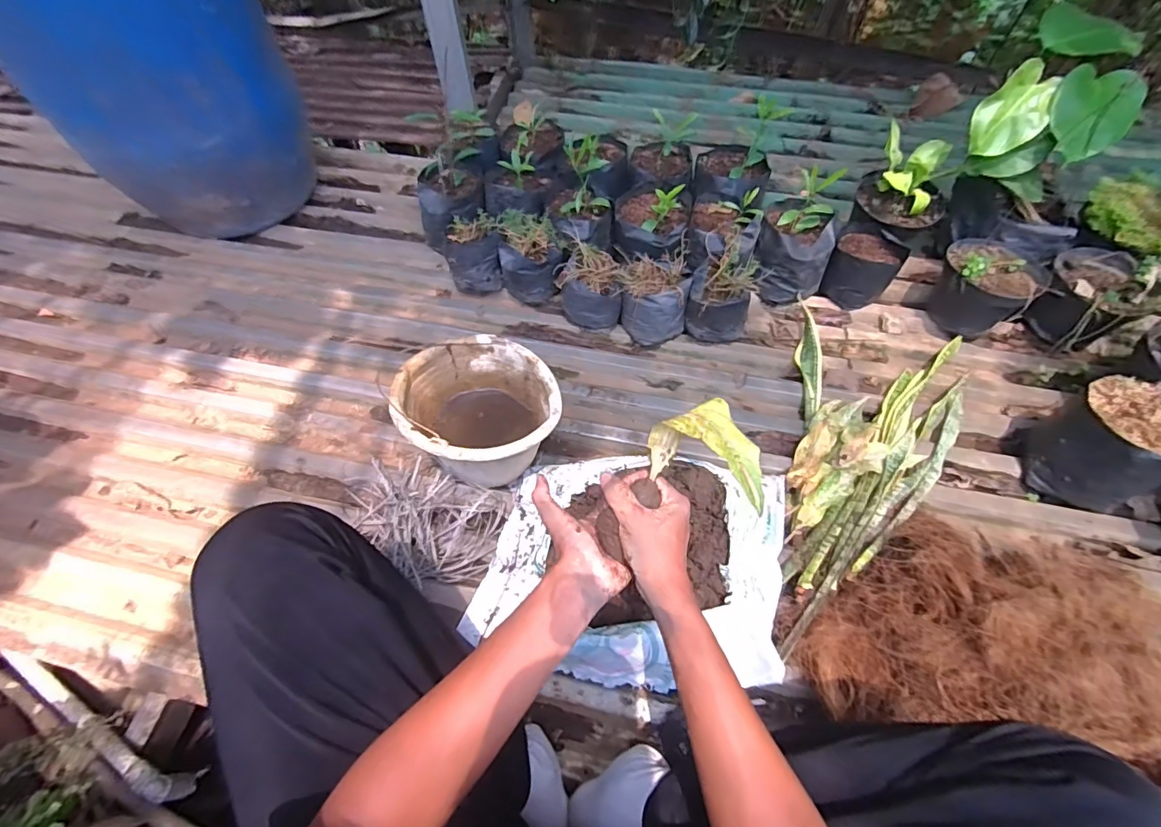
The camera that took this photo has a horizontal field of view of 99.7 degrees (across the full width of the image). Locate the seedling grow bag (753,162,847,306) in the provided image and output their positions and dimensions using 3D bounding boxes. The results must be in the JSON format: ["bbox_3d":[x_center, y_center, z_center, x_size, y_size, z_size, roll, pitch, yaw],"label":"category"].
[{"bbox_3d":[0.438,-0.351,0.993,0.151,0.209,0.166,21,64,10],"label":"seedling grow bag"}]

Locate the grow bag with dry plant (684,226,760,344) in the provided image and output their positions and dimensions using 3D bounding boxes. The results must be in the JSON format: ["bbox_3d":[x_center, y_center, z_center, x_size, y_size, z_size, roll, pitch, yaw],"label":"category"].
[{"bbox_3d":[0.284,-0.244,0.978,0.120,0.137,0.166,18,63,8],"label":"grow bag with dry plant"}]

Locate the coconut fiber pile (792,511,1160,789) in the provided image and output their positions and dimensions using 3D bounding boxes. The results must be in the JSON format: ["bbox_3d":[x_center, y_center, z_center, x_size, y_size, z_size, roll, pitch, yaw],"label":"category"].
[{"bbox_3d":[0.528,0.274,0.605,0.413,0.192,0.350,21,64,10],"label":"coconut fiber pile"}]

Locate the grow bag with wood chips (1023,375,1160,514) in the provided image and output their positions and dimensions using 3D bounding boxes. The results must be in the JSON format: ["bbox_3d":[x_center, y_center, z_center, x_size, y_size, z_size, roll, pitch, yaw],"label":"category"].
[{"bbox_3d":[0.815,0.057,0.773,0.134,0.162,0.166,-19,64,-10],"label":"grow bag with wood chips"}]

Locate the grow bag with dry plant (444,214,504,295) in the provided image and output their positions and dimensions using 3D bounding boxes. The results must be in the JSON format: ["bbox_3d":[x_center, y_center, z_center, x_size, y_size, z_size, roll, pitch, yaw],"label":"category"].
[{"bbox_3d":[-0.225,-0.329,1.054,0.117,0.146,0.093,-15,63,-8],"label":"grow bag with dry plant"}]

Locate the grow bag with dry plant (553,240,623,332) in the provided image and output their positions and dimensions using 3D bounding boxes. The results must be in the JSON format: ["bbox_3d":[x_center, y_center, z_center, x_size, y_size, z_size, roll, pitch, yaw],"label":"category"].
[{"bbox_3d":[0.017,-0.265,1.003,0.123,0.127,0.138,-2,62,-2],"label":"grow bag with dry plant"}]

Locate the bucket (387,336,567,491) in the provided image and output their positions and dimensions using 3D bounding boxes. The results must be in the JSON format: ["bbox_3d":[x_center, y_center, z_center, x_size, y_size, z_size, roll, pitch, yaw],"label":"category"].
[{"bbox_3d":[-0.162,0.009,0.813,0.224,0.183,0.246,0,62,0],"label":"bucket"}]

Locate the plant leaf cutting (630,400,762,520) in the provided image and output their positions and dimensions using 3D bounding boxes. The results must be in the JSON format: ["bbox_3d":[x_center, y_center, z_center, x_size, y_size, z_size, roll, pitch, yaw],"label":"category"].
[{"bbox_3d":[0.111,0.034,0.435,0.098,0.084,0.082,14,61,9],"label":"plant leaf cutting"}]

